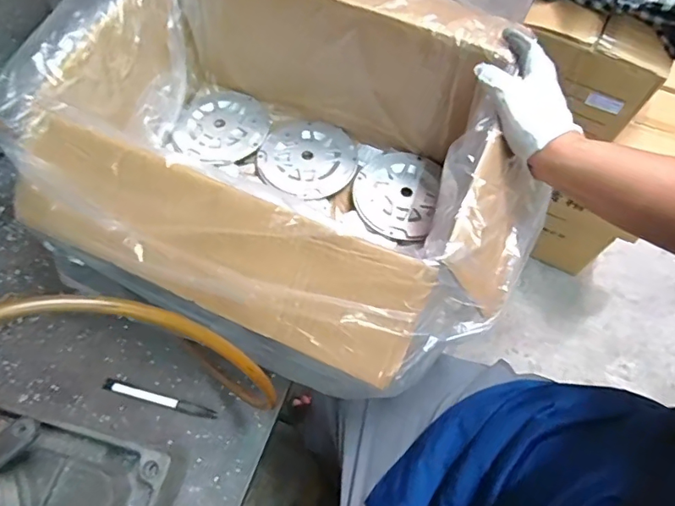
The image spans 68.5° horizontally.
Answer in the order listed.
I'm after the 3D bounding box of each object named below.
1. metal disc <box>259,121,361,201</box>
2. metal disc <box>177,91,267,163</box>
[{"bbox_3d":[-0.039,-0.136,0.699,0.133,0.016,0.131,-1,65,1],"label":"metal disc"},{"bbox_3d":[-0.165,-0.183,0.718,0.126,0.011,0.126,-1,65,1],"label":"metal disc"}]

